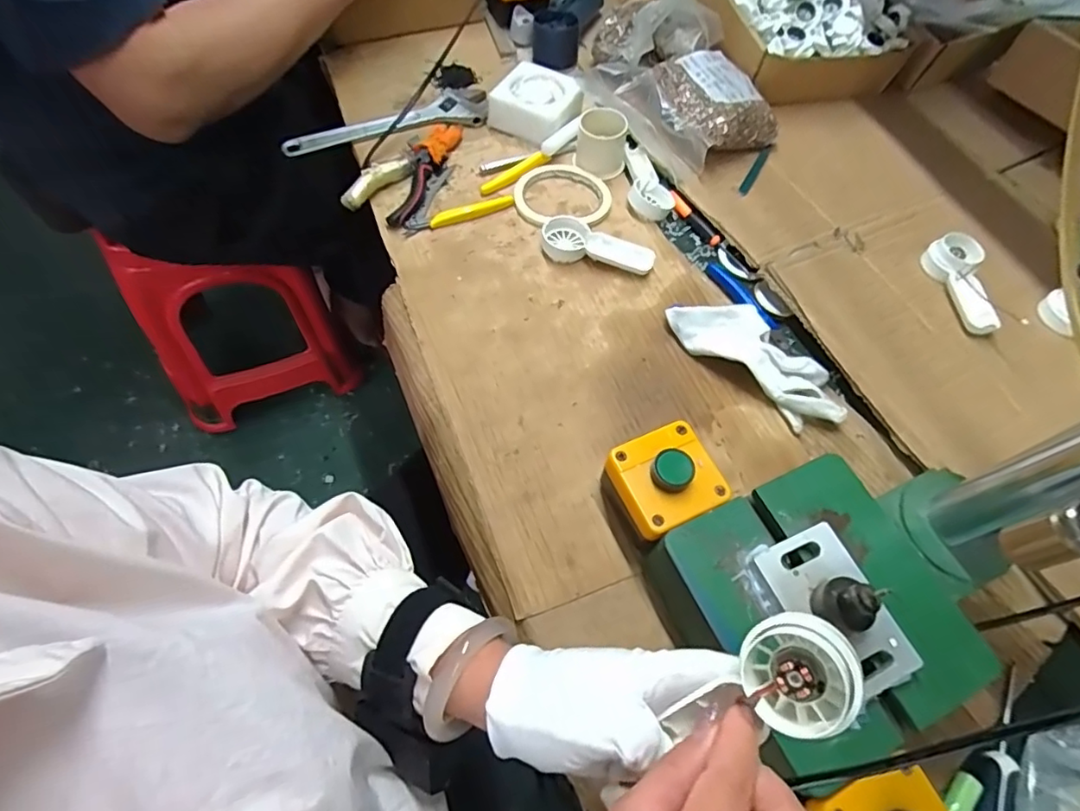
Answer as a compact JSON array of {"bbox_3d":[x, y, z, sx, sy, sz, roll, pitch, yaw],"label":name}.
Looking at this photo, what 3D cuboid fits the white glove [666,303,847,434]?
[{"bbox_3d":[0.192,-0.045,0.492,0.169,0.033,0.060,40,64,16],"label":"white glove"}]

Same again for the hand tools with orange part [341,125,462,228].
[{"bbox_3d":[-0.140,-0.256,0.588,0.064,0.024,0.150,18,60,4],"label":"hand tools with orange part"}]

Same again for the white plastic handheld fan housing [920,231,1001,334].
[{"bbox_3d":[0.411,-0.119,0.543,0.043,0.025,0.105,1,60,-5],"label":"white plastic handheld fan housing"}]

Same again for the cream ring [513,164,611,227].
[{"bbox_3d":[0.024,-0.224,0.592,0.100,0.010,0.095,2,61,-3],"label":"cream ring"}]

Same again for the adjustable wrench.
[{"bbox_3d":[-0.161,-0.310,0.619,0.234,0.012,0.060,-24,66,-18],"label":"adjustable wrench"}]

